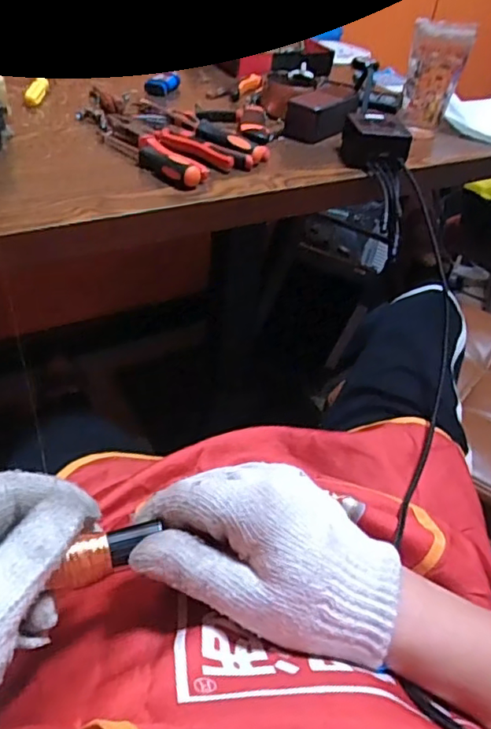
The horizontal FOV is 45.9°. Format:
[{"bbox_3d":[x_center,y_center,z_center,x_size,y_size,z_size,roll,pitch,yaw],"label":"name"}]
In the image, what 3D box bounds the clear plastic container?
[{"bbox_3d":[0.268,-0.409,0.839,0.079,0.147,0.068,16,41,10],"label":"clear plastic container"}]

